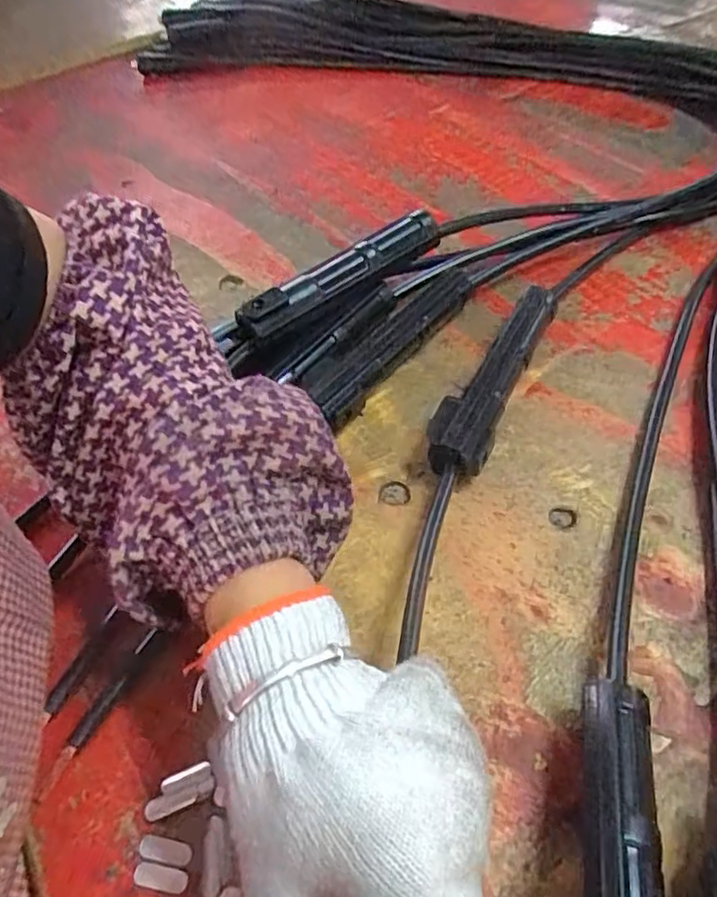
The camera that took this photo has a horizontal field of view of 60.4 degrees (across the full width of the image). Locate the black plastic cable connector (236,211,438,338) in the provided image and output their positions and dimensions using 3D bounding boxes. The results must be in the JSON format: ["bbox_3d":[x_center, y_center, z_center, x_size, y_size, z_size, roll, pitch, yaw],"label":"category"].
[{"bbox_3d":[-0.010,-0.116,0.410,0.151,0.023,0.020,-32,57,-19],"label":"black plastic cable connector"}]

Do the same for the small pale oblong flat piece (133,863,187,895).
[{"bbox_3d":[-0.081,0.175,0.251,0.023,0.004,0.008,6,53,9],"label":"small pale oblong flat piece"}]

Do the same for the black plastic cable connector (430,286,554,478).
[{"bbox_3d":[0.086,-0.046,0.392,0.036,0.033,0.157,20,56,19],"label":"black plastic cable connector"}]

